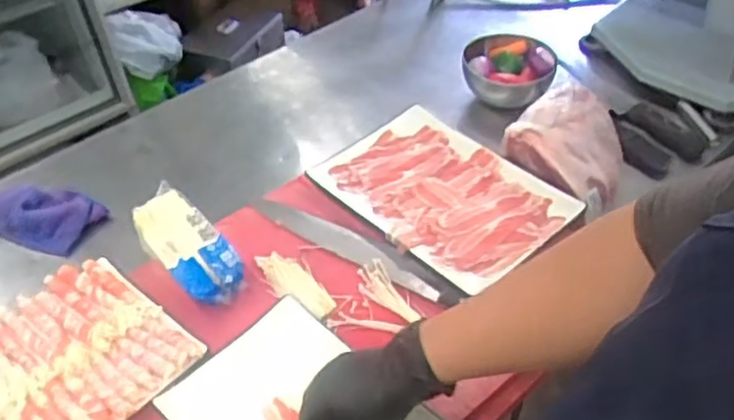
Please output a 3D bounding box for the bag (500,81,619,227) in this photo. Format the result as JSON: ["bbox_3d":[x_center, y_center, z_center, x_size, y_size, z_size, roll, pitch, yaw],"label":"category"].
[{"bbox_3d":[0.278,-0.087,0.885,0.153,0.082,0.148,-34,52,-27],"label":"bag"}]

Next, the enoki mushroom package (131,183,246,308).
[{"bbox_3d":[-0.210,0.037,0.780,0.069,0.033,0.184,-33,51,-26],"label":"enoki mushroom package"}]

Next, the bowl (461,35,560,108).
[{"bbox_3d":[0.222,-0.216,1.071,0.138,0.072,0.123,-1,44,4],"label":"bowl"}]

